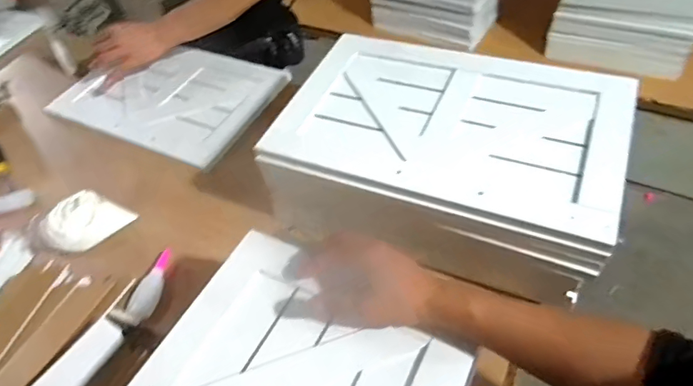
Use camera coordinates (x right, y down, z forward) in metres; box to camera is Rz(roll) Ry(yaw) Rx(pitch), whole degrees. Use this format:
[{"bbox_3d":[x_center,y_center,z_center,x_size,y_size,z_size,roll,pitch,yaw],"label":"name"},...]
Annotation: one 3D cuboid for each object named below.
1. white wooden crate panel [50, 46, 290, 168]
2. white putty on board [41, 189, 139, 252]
[{"bbox_3d":[-0.355,-0.204,0.946,0.421,0.024,0.271,19,54,20],"label":"white wooden crate panel"},{"bbox_3d":[-0.403,0.040,0.727,0.072,0.051,0.118,33,60,29],"label":"white putty on board"}]

